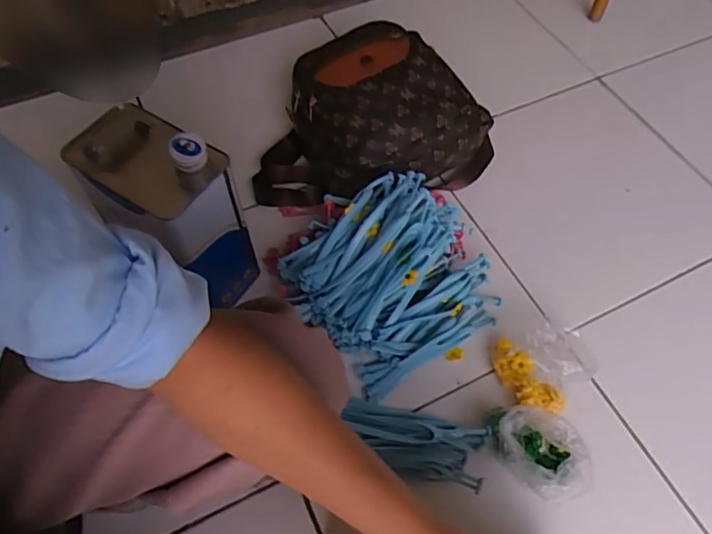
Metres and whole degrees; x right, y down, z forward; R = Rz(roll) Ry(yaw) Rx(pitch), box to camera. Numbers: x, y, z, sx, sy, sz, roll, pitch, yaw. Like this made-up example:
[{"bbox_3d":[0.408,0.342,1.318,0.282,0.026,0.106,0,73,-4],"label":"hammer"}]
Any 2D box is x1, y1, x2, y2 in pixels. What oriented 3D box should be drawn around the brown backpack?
[{"bbox_3d":[0.013,-0.241,0.845,0.371,0.167,0.260,-13,60,-9],"label":"brown backpack"}]

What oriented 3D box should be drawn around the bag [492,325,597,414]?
[{"bbox_3d":[0.247,0.123,0.680,0.115,0.068,0.107,-14,60,-9],"label":"bag"}]

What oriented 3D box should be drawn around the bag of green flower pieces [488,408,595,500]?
[{"bbox_3d":[0.211,0.216,0.628,0.084,0.088,0.111,-11,60,-8],"label":"bag of green flower pieces"}]

